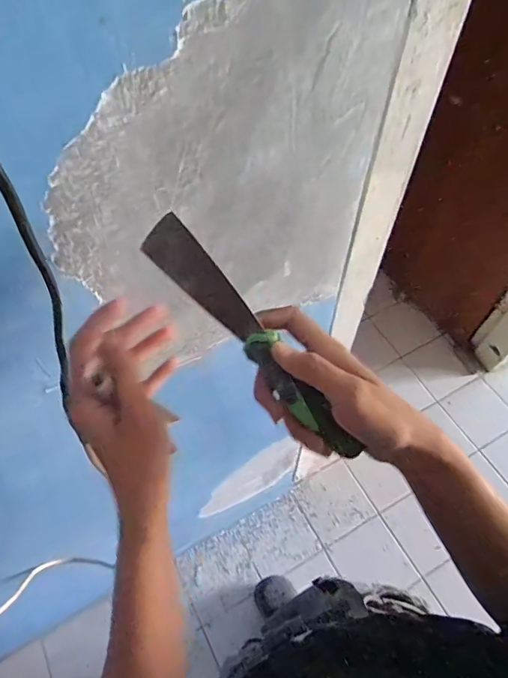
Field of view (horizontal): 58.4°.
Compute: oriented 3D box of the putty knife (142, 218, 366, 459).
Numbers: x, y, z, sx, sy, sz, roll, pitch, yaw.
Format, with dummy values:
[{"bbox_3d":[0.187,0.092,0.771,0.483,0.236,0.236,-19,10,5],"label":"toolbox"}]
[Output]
[{"bbox_3d":[0.002,0.004,0.290,0.018,0.037,0.188,-42,96,-21],"label":"putty knife"}]

